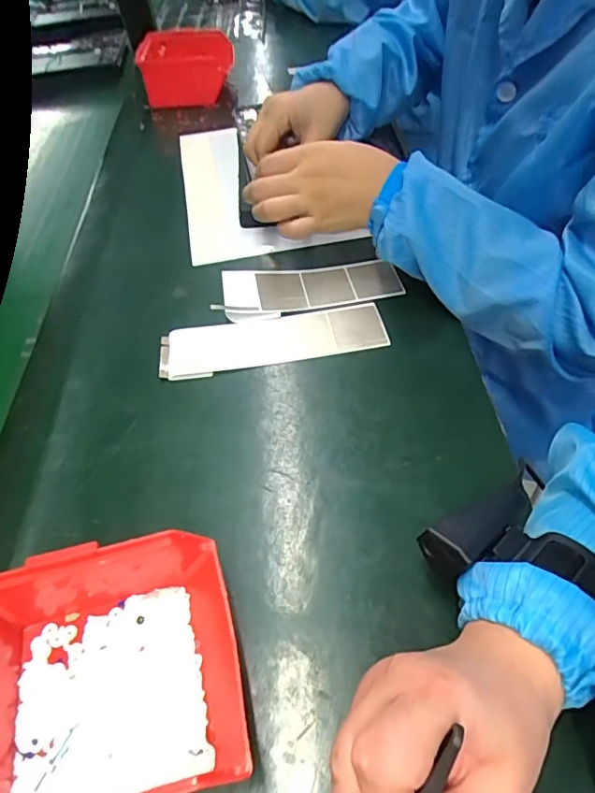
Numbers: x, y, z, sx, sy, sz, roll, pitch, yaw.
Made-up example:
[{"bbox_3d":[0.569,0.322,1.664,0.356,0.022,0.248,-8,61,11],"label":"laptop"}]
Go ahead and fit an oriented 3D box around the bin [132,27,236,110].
[{"bbox_3d":[-0.158,-0.481,0.771,0.136,0.078,0.107,6,54,9],"label":"bin"}]

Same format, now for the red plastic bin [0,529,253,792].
[{"bbox_3d":[-0.110,0.148,0.272,0.145,0.068,0.119,-13,53,-5],"label":"red plastic bin"}]

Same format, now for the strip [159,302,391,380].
[{"bbox_3d":[-0.023,-0.051,0.470,0.198,0.006,0.057,-8,58,-1],"label":"strip"}]

